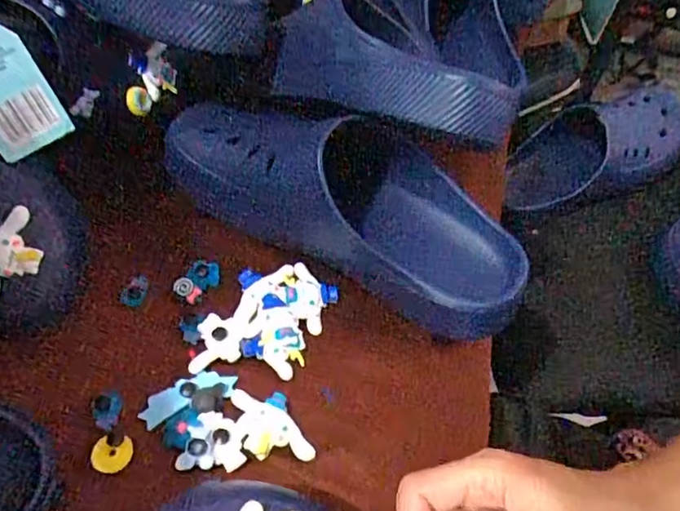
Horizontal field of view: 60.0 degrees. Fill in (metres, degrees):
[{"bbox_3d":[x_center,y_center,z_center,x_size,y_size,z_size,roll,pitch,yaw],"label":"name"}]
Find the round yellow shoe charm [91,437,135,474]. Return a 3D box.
[{"bbox_3d":[-0.140,0.122,0.363,0.023,0.004,0.022,8,49,-15],"label":"round yellow shoe charm"}]

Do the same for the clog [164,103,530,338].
[{"bbox_3d":[0.005,-0.045,0.462,0.289,0.099,0.086,25,55,17],"label":"clog"}]

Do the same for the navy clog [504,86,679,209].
[{"bbox_3d":[0.346,-0.134,0.775,0.302,0.084,0.112,-18,54,-16],"label":"navy clog"}]

